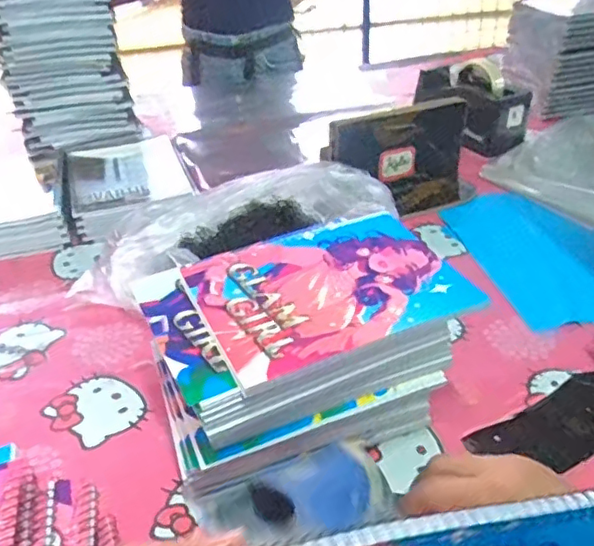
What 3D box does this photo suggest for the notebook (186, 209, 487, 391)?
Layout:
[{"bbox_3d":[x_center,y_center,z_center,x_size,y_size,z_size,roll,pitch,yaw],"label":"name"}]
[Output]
[{"bbox_3d":[0.022,0.008,0.464,0.194,0.010,0.148,-17,38,-20],"label":"notebook"}]

